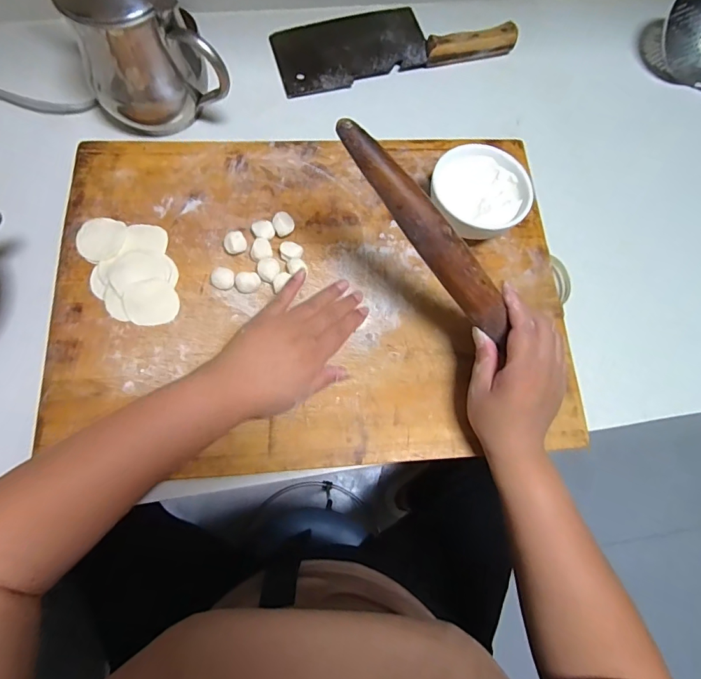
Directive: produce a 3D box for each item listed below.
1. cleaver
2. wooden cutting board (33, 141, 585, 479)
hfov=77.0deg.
[{"bbox_3d":[0.053,-0.387,0.565,0.298,0.025,0.117,-14,74,-8],"label":"cleaver"},{"bbox_3d":[-0.035,-0.056,0.439,0.484,0.034,0.347,-3,70,-3],"label":"wooden cutting board"}]

